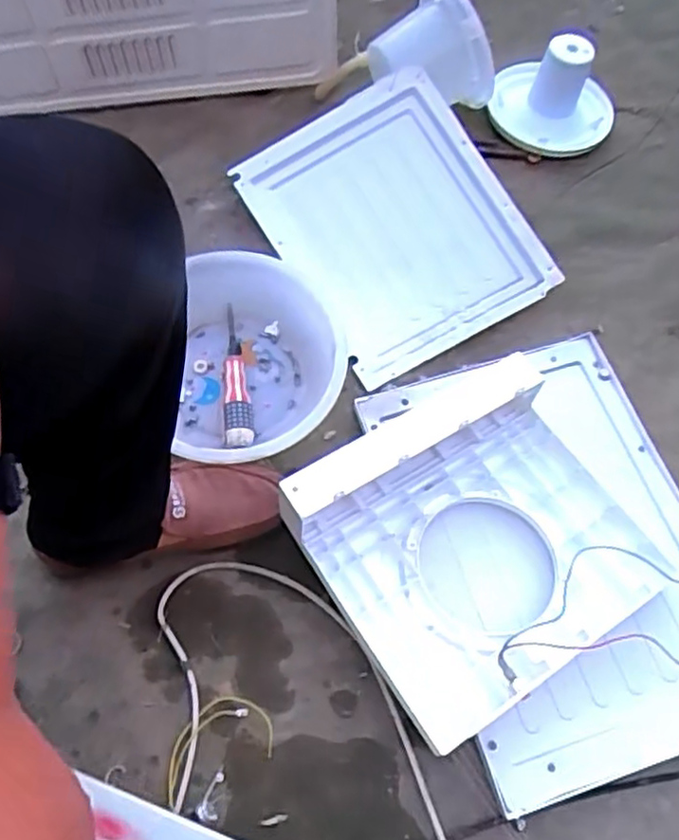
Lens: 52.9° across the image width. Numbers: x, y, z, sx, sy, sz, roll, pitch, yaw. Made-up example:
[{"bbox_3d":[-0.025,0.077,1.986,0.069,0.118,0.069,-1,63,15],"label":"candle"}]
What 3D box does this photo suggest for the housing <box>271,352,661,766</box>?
[{"bbox_3d":[0.145,0.105,0.672,0.321,0.089,0.275,-31,69,-14],"label":"housing"}]

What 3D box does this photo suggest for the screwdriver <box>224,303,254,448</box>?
[{"bbox_3d":[-0.120,-0.047,0.804,0.031,0.040,0.189,-5,65,-3],"label":"screwdriver"}]

